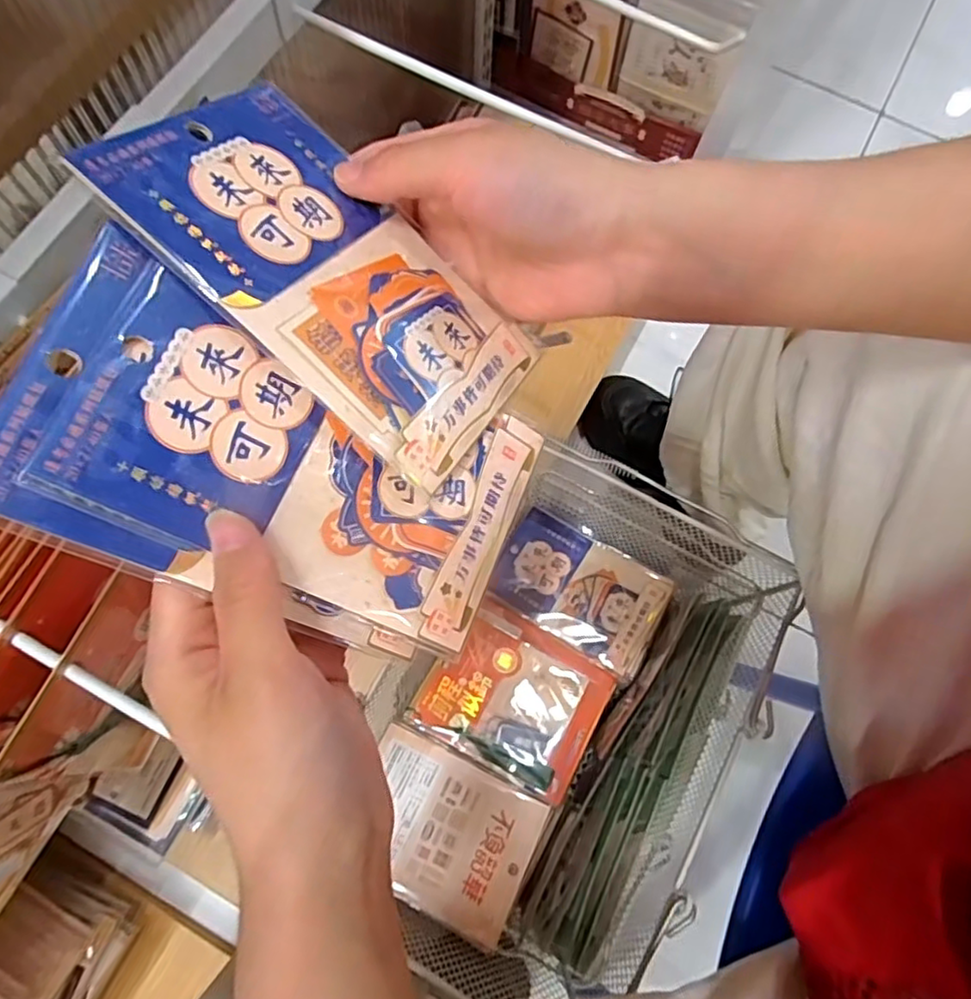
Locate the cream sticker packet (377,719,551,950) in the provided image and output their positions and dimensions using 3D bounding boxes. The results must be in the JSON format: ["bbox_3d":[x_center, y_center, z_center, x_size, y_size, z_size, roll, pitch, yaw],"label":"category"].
[{"bbox_3d":[-0.031,0.244,0.472,0.132,0.008,0.100,26,62,8],"label":"cream sticker packet"}]

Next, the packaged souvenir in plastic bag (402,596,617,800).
[{"bbox_3d":[0.025,0.159,0.522,0.137,0.006,0.118,28,65,8],"label":"packaged souvenir in plastic bag"}]

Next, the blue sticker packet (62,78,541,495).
[{"bbox_3d":[-0.048,-0.077,0.217,0.140,0.008,0.089,41,53,-11],"label":"blue sticker packet"}]

